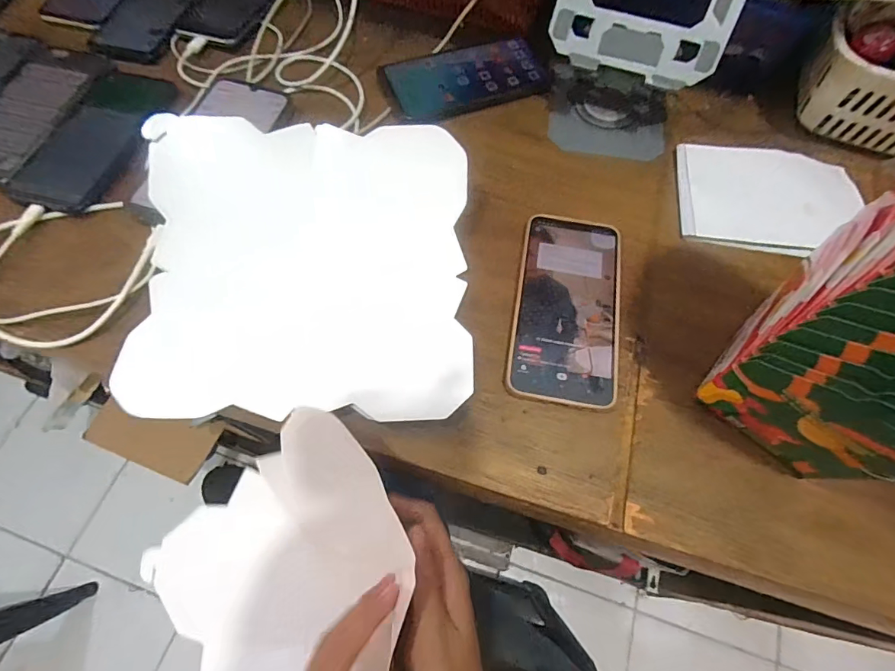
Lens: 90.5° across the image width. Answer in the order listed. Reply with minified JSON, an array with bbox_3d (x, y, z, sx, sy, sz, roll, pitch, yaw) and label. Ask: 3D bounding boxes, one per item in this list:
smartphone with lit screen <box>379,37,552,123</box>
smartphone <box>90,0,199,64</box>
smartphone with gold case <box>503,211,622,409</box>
[{"bbox_3d":[0.022,-0.264,0.457,0.165,0.010,0.087,-19,69,-10],"label":"smartphone with lit screen"},{"bbox_3d":[-0.318,-0.359,0.486,0.068,0.011,0.160,17,67,5],"label":"smartphone"},{"bbox_3d":[0.096,-0.026,0.353,0.080,0.009,0.161,10,67,2],"label":"smartphone with gold case"}]

